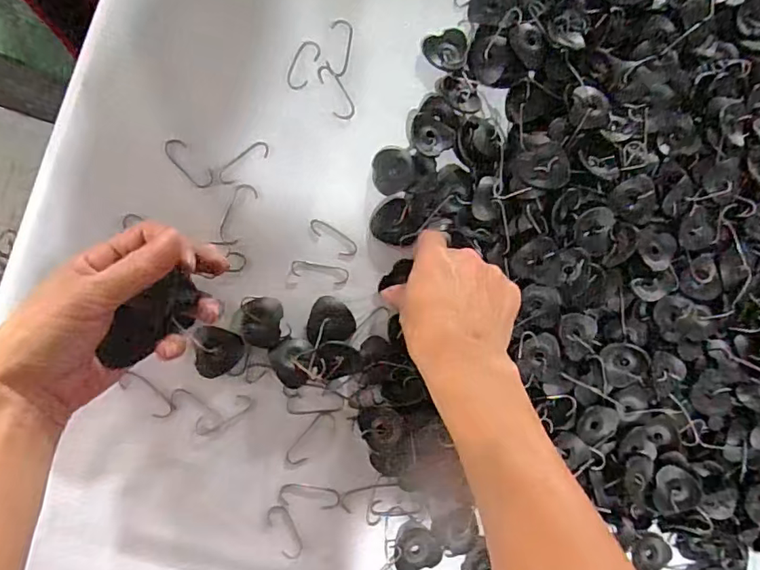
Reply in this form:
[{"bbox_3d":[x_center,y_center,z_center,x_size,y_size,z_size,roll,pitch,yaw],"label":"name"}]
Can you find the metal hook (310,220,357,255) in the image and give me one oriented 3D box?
[{"bbox_3d":[-0.035,-0.036,0.405,0.040,0.004,0.014,42,79,-8],"label":"metal hook"}]

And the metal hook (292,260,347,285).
[{"bbox_3d":[-0.045,-0.010,0.403,0.043,0.004,0.014,14,84,-12],"label":"metal hook"}]

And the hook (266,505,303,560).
[{"bbox_3d":[-0.069,0.179,0.388,0.016,0.004,0.041,-27,93,-13],"label":"hook"}]

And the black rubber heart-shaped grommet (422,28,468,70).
[{"bbox_3d":[0.053,-0.184,0.421,0.034,0.004,0.031,1,87,-13],"label":"black rubber heart-shaped grommet"}]

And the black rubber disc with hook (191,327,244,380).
[{"bbox_3d":[-0.114,0.047,0.380,0.033,0.006,0.035,1,87,-13],"label":"black rubber disc with hook"}]

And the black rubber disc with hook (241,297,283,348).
[{"bbox_3d":[-0.084,0.026,0.386,0.028,0.008,0.035,-2,88,-13],"label":"black rubber disc with hook"}]

